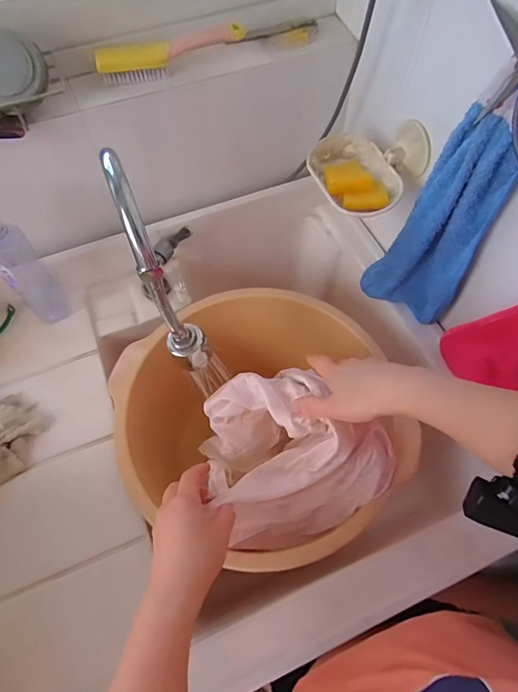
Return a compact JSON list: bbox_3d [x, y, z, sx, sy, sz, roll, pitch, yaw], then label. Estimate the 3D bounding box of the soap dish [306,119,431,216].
[{"bbox_3d":[0.141,-0.229,0.520,0.139,0.062,0.139,-4,64,8],"label":"soap dish"}]

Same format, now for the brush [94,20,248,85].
[{"bbox_3d":[-0.107,-0.355,0.494,0.175,0.041,0.023,-13,62,-6],"label":"brush"}]

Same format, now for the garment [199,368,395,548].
[{"bbox_3d":[0.043,0.122,0.491,0.208,0.121,0.185,-20,63,-10],"label":"garment"}]

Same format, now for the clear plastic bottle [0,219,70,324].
[{"bbox_3d":[-0.315,-0.096,0.547,0.051,0.182,0.046,-17,63,-9],"label":"clear plastic bottle"}]

